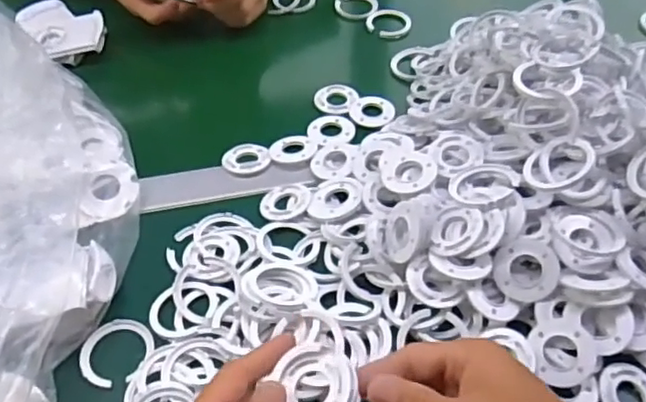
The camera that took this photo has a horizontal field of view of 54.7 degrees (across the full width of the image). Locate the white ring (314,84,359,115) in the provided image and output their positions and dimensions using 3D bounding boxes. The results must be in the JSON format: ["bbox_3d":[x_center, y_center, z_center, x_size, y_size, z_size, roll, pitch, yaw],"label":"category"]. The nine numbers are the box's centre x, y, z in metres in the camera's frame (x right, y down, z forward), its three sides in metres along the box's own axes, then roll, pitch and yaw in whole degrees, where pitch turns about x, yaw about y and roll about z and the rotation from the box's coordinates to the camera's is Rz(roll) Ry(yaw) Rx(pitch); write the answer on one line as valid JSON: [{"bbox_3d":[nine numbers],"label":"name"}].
[{"bbox_3d":[0.012,-0.104,0.635,0.042,0.007,0.042,0,48,0],"label":"white ring"}]

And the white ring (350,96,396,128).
[{"bbox_3d":[0.049,-0.088,0.617,0.044,0.005,0.043,0,48,0],"label":"white ring"}]

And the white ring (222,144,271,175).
[{"bbox_3d":[-0.070,-0.040,0.575,0.043,0.007,0.036,-5,48,-4],"label":"white ring"}]

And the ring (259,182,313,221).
[{"bbox_3d":[-0.032,0.000,0.533,0.043,0.008,0.040,0,48,0],"label":"ring"}]

